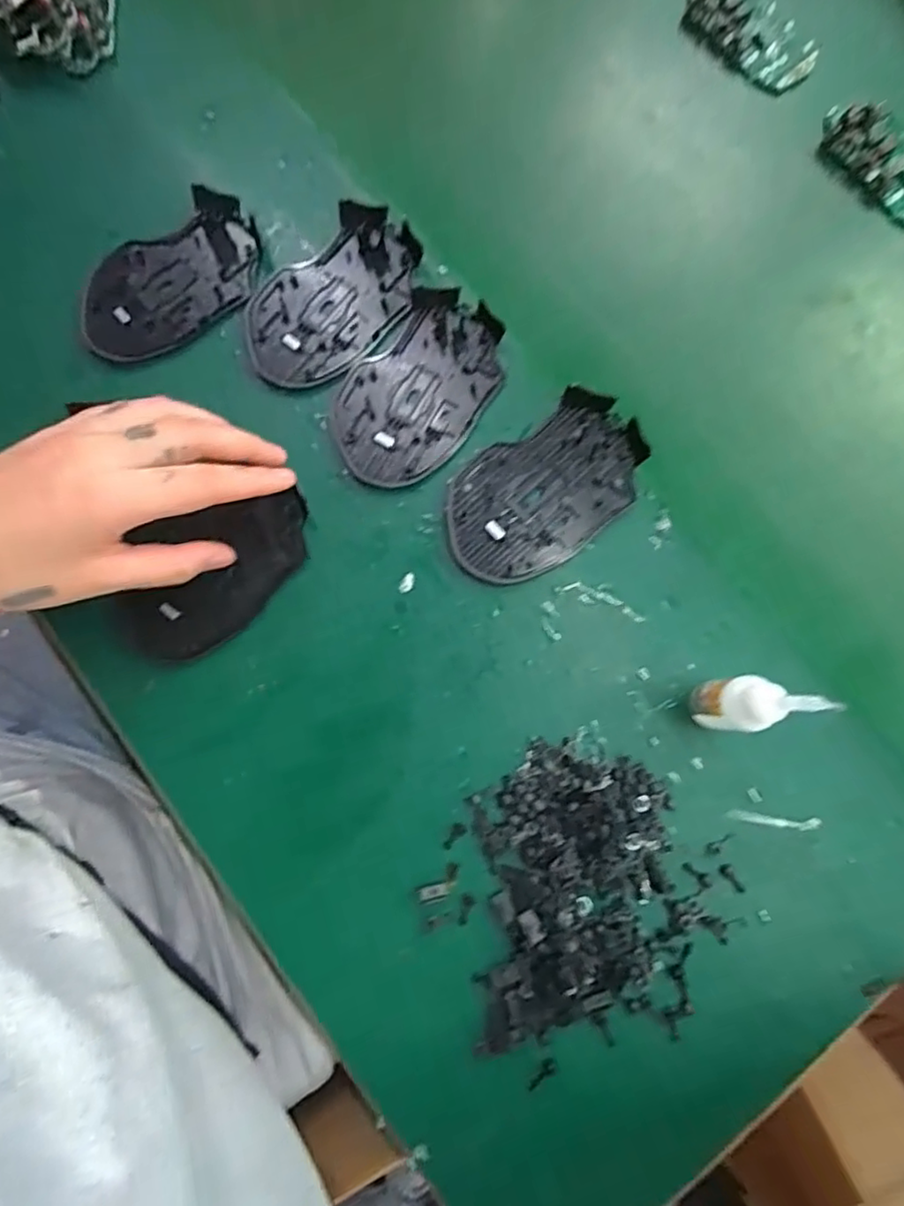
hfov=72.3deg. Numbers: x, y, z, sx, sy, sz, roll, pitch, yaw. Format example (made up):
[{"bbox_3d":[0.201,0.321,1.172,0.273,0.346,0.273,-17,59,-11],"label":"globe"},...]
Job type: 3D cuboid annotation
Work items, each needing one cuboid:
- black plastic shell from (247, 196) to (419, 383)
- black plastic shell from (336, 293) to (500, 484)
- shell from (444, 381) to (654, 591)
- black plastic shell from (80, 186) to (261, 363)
[{"bbox_3d":[-0.068,-0.175,0.355,0.114,0.011,0.073,-42,82,-8],"label":"black plastic shell"},{"bbox_3d":[-0.018,-0.119,0.345,0.072,0.010,0.113,38,81,7],"label":"black plastic shell"},{"bbox_3d":[0.049,-0.060,0.330,0.113,0.016,0.071,-35,81,-7],"label":"shell"},{"bbox_3d":[-0.164,-0.188,0.360,0.114,0.010,0.069,-39,82,-8],"label":"black plastic shell"}]

